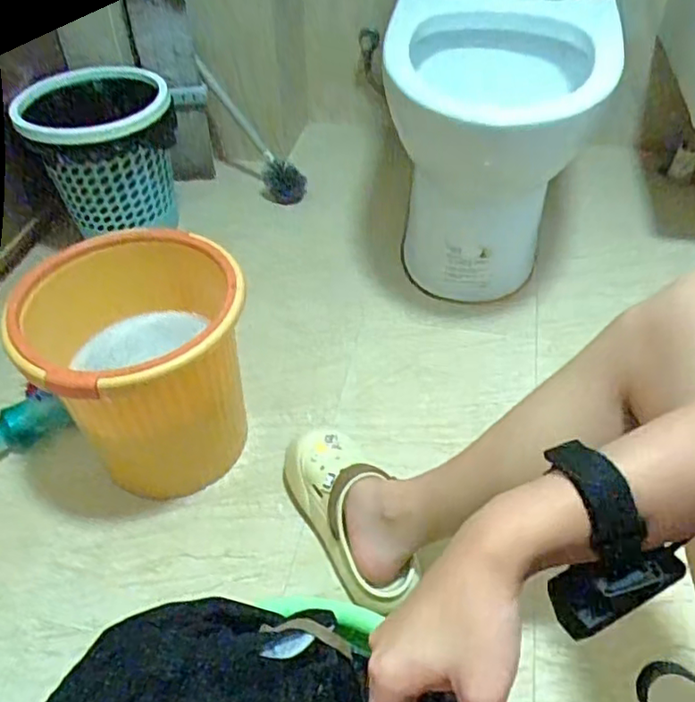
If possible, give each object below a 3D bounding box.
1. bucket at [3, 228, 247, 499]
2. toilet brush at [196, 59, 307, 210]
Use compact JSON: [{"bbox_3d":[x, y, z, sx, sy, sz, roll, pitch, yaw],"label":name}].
[{"bbox_3d":[-0.259,0.018,0.845,0.255,0.280,0.276,-17,48,-15],"label":"bucket"},{"bbox_3d":[-0.204,-0.470,1.350,0.078,0.103,0.338,-37,97,-29],"label":"toilet brush"}]

